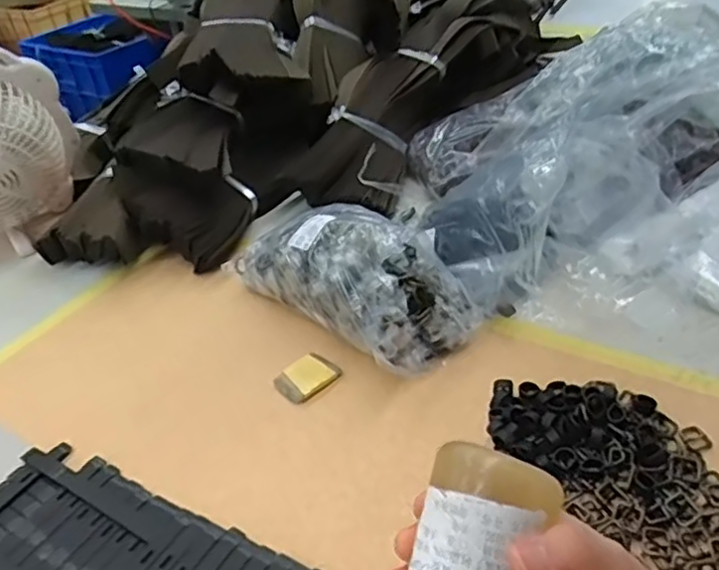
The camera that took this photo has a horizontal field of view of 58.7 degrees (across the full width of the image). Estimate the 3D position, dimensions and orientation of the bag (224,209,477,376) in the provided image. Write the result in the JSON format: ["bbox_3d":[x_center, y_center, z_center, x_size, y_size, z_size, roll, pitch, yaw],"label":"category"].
[{"bbox_3d":[-0.010,-0.027,0.683,0.142,0.099,0.276,-30,43,-29],"label":"bag"}]

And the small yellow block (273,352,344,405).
[{"bbox_3d":[-0.051,0.089,0.626,0.046,0.008,0.057,27,47,36],"label":"small yellow block"}]

